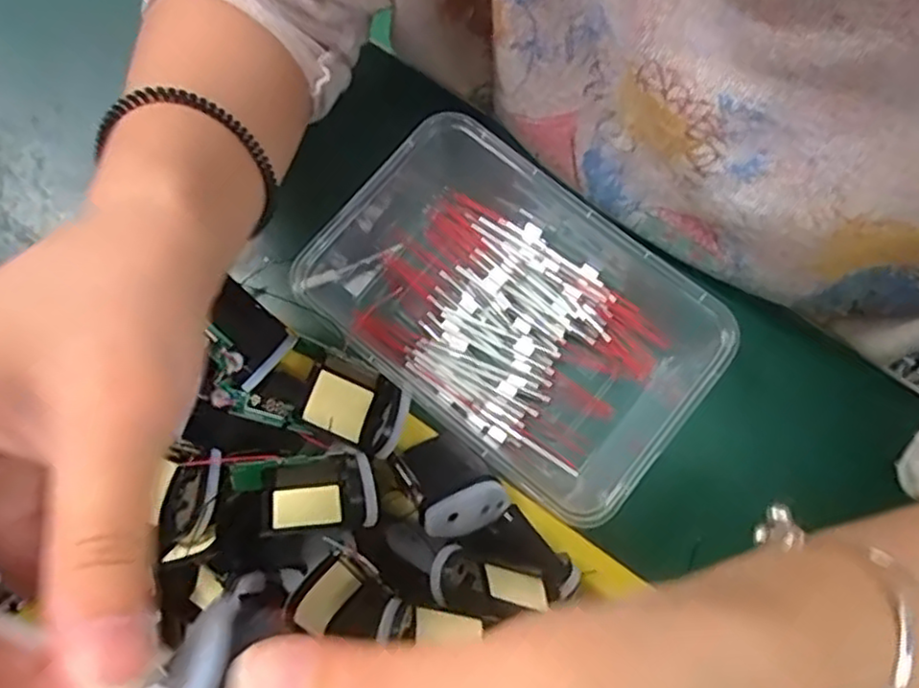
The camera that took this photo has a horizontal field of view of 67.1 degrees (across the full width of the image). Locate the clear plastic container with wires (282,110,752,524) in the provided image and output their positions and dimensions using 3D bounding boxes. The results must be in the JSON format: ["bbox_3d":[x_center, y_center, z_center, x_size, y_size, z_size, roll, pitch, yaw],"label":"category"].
[{"bbox_3d":[0.027,-0.015,0.321,0.185,0.055,0.122,39,78,8],"label":"clear plastic container with wires"}]

